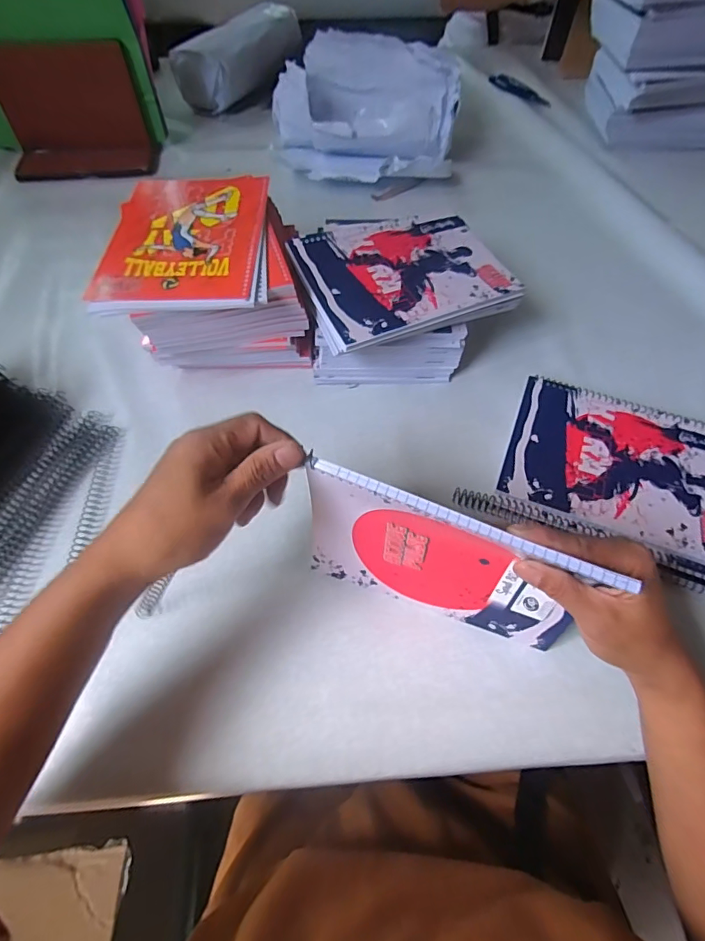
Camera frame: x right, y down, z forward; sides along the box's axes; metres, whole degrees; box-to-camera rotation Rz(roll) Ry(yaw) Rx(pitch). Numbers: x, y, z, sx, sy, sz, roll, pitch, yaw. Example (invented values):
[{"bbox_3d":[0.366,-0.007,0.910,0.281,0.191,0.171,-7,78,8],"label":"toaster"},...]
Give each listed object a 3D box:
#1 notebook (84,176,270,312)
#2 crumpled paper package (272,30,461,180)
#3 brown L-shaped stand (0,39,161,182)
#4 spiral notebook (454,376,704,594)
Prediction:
[{"bbox_3d":[-0.161,-0.229,0.458,0.147,0.011,0.202,-1,60,0],"label":"notebook"},{"bbox_3d":[0.019,-0.539,0.700,0.263,0.094,0.246,3,60,2],"label":"crumpled paper package"},{"bbox_3d":[-0.398,-0.502,0.664,0.193,0.133,0.083,-13,61,-6],"label":"brown L-shaped stand"},{"bbox_3d":[0.244,0.000,0.429,0.233,0.022,0.162,19,60,13],"label":"spiral notebook"}]

